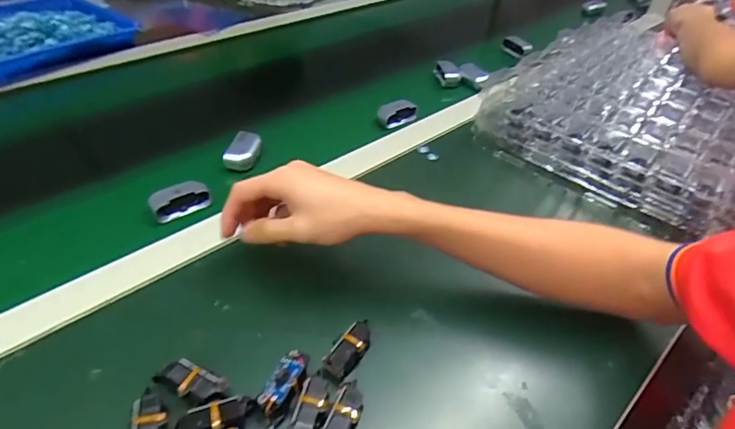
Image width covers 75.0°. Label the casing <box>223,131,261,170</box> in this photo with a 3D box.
[{"bbox_3d":[-0.145,-0.074,0.565,0.029,0.033,0.043,19,43,15],"label":"casing"}]

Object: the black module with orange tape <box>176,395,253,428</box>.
[{"bbox_3d":[-0.104,0.141,0.330,0.049,0.017,0.022,-10,44,-17],"label":"black module with orange tape"}]

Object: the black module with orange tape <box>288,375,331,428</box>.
[{"bbox_3d":[-0.039,0.135,0.343,0.021,0.015,0.055,10,42,6],"label":"black module with orange tape"}]

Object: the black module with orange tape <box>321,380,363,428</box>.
[{"bbox_3d":[-0.016,0.141,0.339,0.021,0.018,0.046,15,42,11],"label":"black module with orange tape"}]

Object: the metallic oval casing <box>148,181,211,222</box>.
[{"bbox_3d":[-0.194,-0.017,0.496,0.058,0.025,0.021,-16,46,-22],"label":"metallic oval casing"}]

